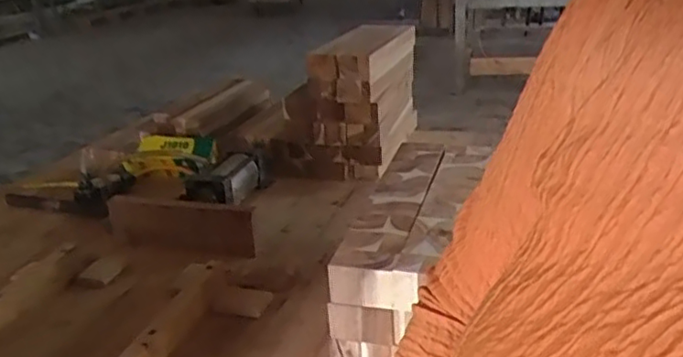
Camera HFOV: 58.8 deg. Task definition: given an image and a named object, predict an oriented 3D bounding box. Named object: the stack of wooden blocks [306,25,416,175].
[{"bbox_3d":[0.059,-0.185,1.309,0.136,0.260,0.367,3,23,17],"label":"stack of wooden blocks"}]

